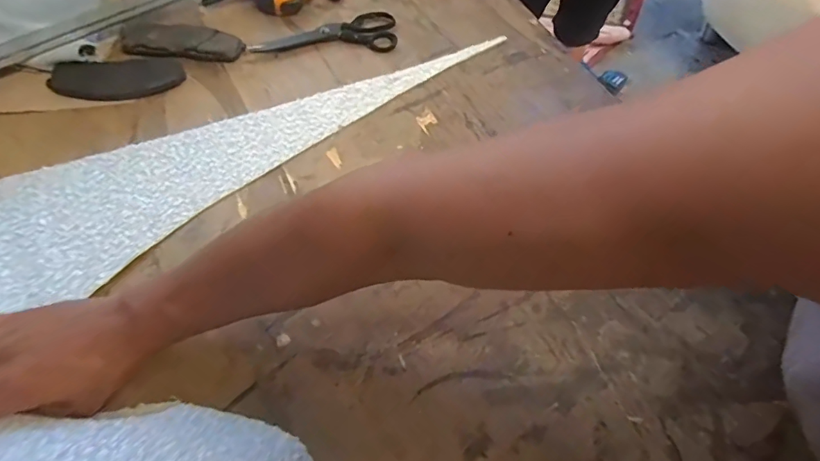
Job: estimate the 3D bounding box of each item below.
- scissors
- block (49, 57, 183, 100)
[{"bbox_3d":[-0.113,-0.272,0.616,0.187,0.013,0.070,-4,60,-9],"label":"scissors"},{"bbox_3d":[-0.349,-0.183,0.538,0.143,0.016,0.059,-12,59,-12],"label":"block"}]

